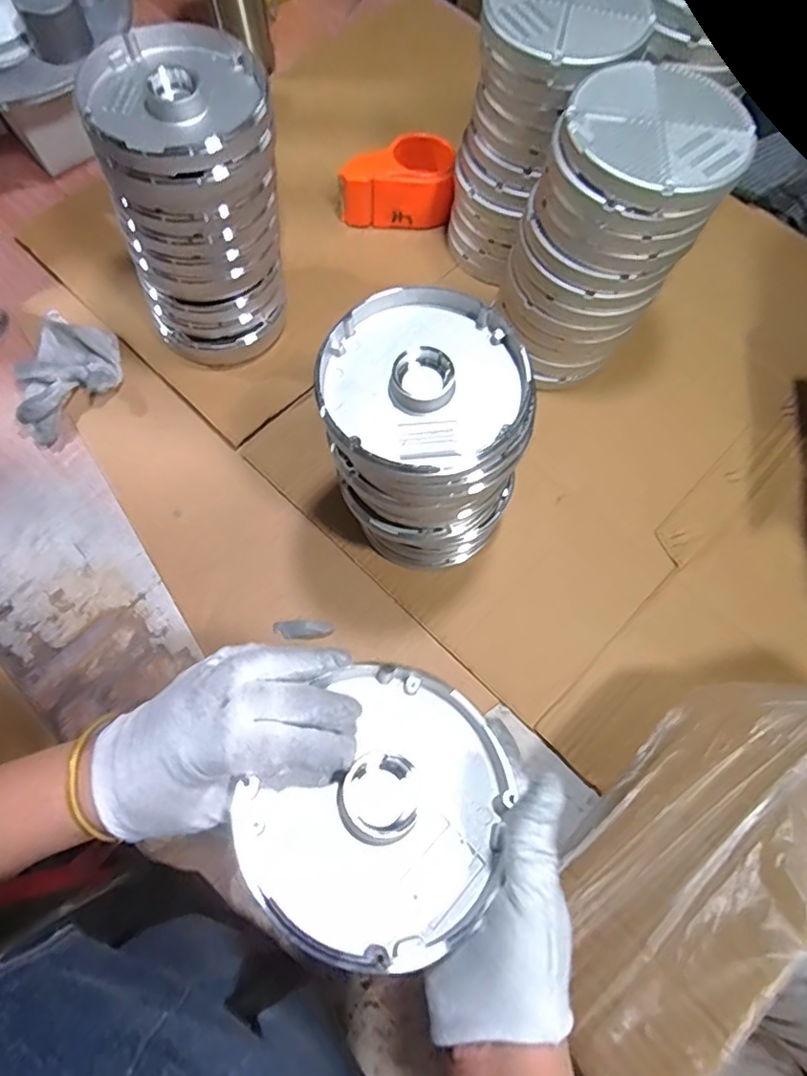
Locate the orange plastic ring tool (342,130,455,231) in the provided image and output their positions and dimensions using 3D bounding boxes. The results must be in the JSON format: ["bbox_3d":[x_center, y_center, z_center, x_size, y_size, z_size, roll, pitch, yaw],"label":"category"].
[{"bbox_3d":[-0.009,-0.422,0.655,0.127,0.052,0.092,1,72,0],"label":"orange plastic ring tool"}]

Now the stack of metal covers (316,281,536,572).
[{"bbox_3d":[0.019,-0.072,0.462,0.147,0.215,0.145,-16,73,-6],"label":"stack of metal covers"}]

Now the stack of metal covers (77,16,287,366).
[{"bbox_3d":[-0.187,-0.293,0.518,0.153,0.227,0.141,-19,74,-6],"label":"stack of metal covers"}]

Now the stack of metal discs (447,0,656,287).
[{"bbox_3d":[0.128,-0.391,0.556,0.129,0.222,0.144,34,75,10],"label":"stack of metal discs"}]

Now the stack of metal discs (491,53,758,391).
[{"bbox_3d":[0.180,-0.260,0.515,0.138,0.224,0.146,34,74,9],"label":"stack of metal discs"}]

